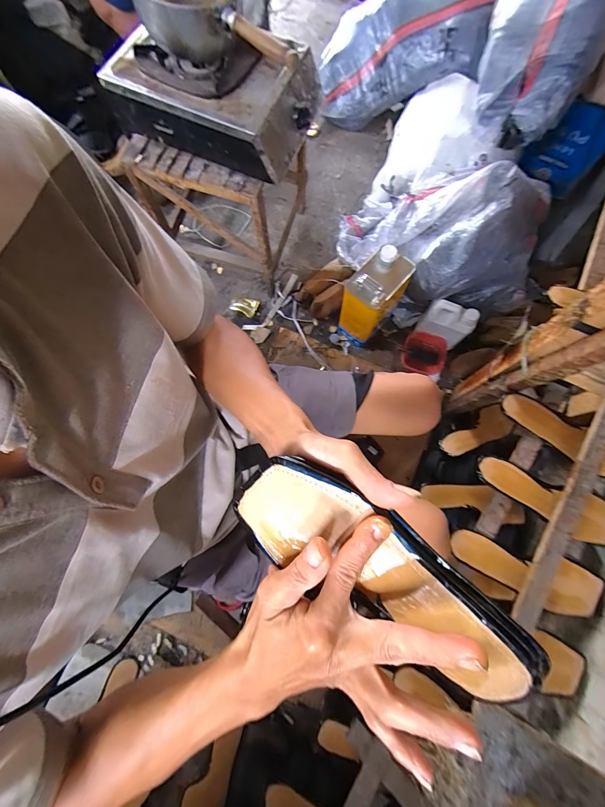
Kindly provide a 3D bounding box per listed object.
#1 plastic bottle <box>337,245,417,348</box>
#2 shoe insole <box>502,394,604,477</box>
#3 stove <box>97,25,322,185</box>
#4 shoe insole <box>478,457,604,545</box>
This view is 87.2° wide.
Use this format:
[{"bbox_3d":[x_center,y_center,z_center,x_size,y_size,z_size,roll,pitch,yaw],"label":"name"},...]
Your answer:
[{"bbox_3d":[0.191,-0.287,0.878,0.115,0.243,0.159,37,79,8],"label":"plastic bottle"},{"bbox_3d":[0.492,0.061,0.589,0.239,0.034,0.076,27,78,6],"label":"shoe insole"},{"bbox_3d":[-0.168,-0.664,0.674,0.378,0.097,0.261,22,77,5],"label":"stove"},{"bbox_3d":[0.437,0.174,0.566,0.236,0.027,0.079,22,77,5],"label":"shoe insole"}]

